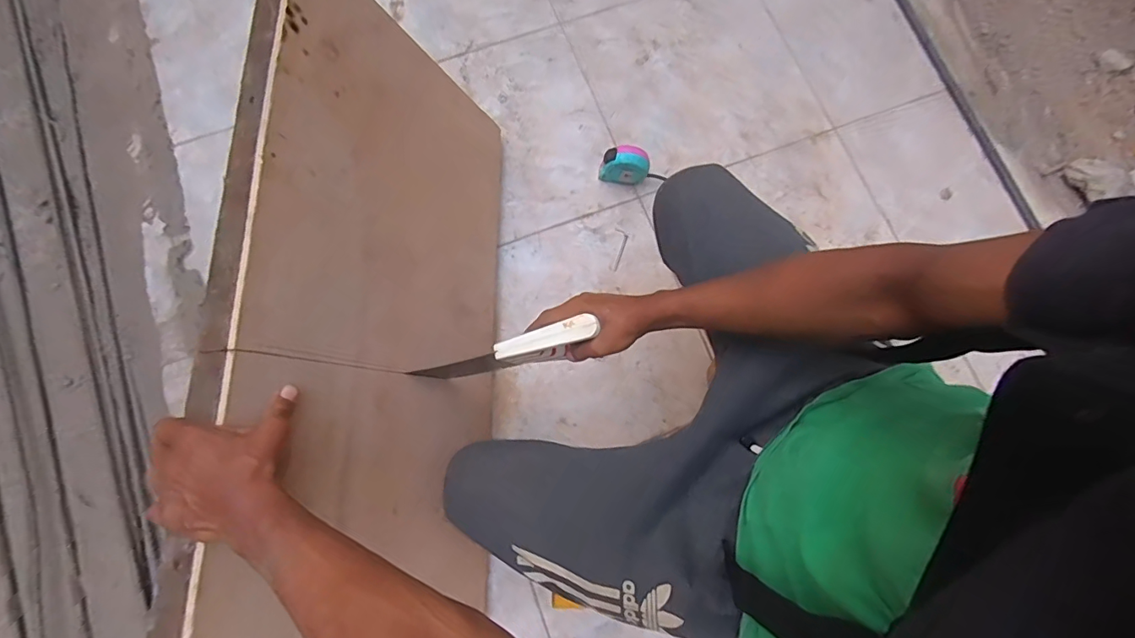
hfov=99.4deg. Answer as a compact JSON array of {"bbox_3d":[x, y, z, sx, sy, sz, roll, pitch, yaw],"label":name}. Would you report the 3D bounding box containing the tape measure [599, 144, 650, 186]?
[{"bbox_3d":[0.100,-0.267,0.843,0.081,0.084,0.035,12,77,2],"label":"tape measure"}]

